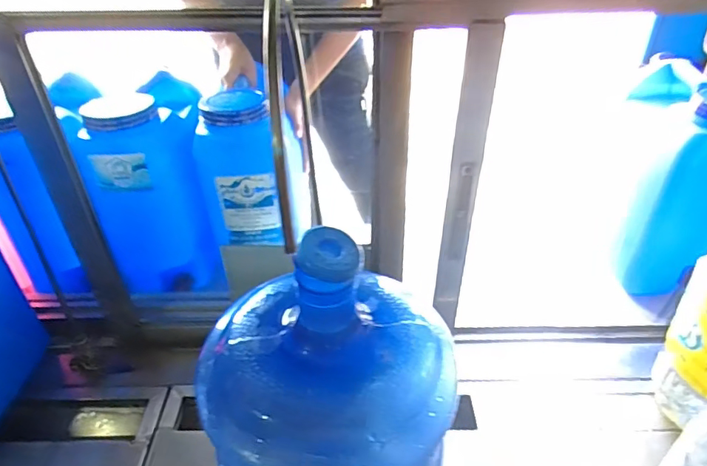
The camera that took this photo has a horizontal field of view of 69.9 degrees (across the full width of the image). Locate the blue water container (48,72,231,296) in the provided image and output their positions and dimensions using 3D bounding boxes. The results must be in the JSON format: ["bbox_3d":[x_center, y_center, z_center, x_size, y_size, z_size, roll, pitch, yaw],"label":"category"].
[{"bbox_3d":[-0.425,-0.100,1.051,0.237,0.378,0.304,-17,40,-19],"label":"blue water container"}]

